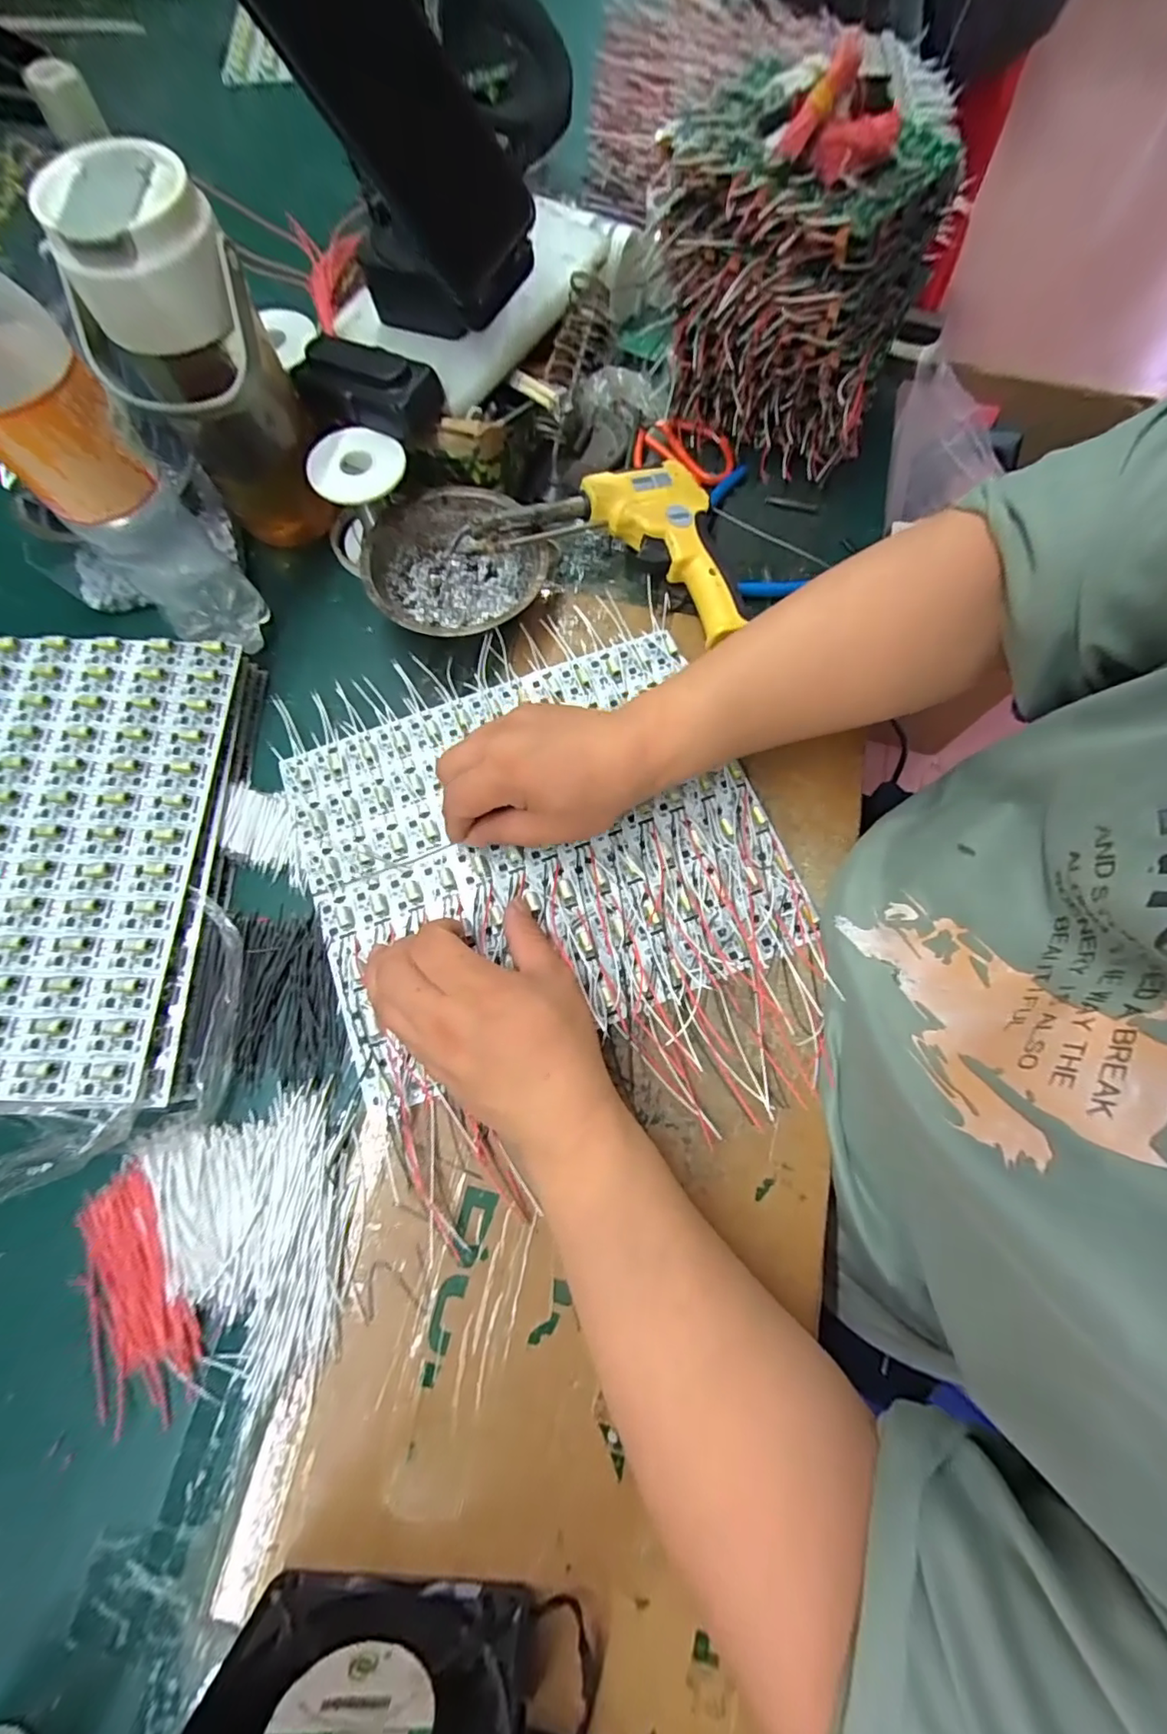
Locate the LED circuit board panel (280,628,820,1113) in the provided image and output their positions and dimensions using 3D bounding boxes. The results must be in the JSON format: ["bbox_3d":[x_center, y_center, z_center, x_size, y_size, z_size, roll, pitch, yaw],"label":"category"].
[{"bbox_3d":[-0.030,-0.019,0.360,0.284,0.012,0.244,-22,75,-7],"label":"LED circuit board panel"}]

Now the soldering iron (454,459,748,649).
[{"bbox_3d":[0.034,-0.240,0.405,0.197,0.046,0.131,19,74,5],"label":"soldering iron"}]

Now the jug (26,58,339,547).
[{"bbox_3d":[-0.234,-0.300,0.347,0.091,0.197,0.078,-26,75,-8],"label":"jug"}]

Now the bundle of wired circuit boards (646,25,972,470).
[{"bbox_3d":[0.137,-0.405,0.386,0.176,0.175,0.115,27,75,7],"label":"bundle of wired circuit boards"}]

